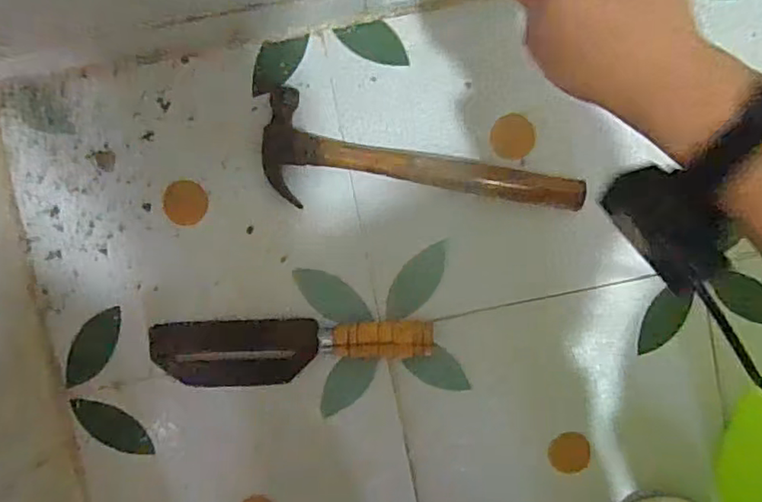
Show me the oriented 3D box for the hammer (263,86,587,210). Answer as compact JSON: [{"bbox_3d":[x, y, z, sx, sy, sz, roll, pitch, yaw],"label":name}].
[{"bbox_3d":[0.034,-0.064,0.527,0.280,0.025,0.090,14,95,-3],"label":"hammer"}]

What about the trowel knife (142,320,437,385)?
[{"bbox_3d":[-0.083,0.094,0.537,0.255,0.036,0.061,-2,95,-1],"label":"trowel knife"}]

